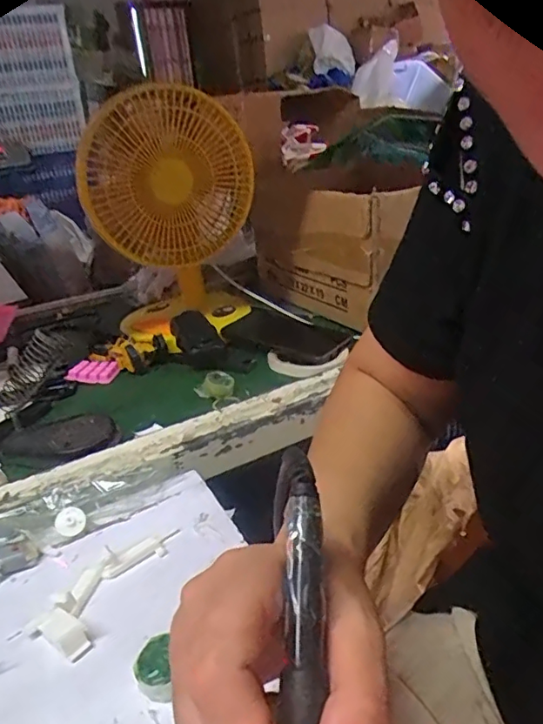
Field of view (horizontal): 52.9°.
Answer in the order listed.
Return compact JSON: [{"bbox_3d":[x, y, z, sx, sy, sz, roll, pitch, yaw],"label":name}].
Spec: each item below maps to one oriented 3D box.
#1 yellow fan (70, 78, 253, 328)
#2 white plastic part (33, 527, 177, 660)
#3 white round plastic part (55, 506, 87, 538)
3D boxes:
[{"bbox_3d":[-0.120,-0.190,0.742,0.193,0.302,0.205,-4,25,2],"label":"yellow fan"},{"bbox_3d":[-0.118,0.154,0.385,0.045,0.016,0.111,6,28,23],"label":"white plastic part"},{"bbox_3d":[-0.163,0.130,0.442,0.023,0.007,0.023,-28,63,-21],"label":"white round plastic part"}]

